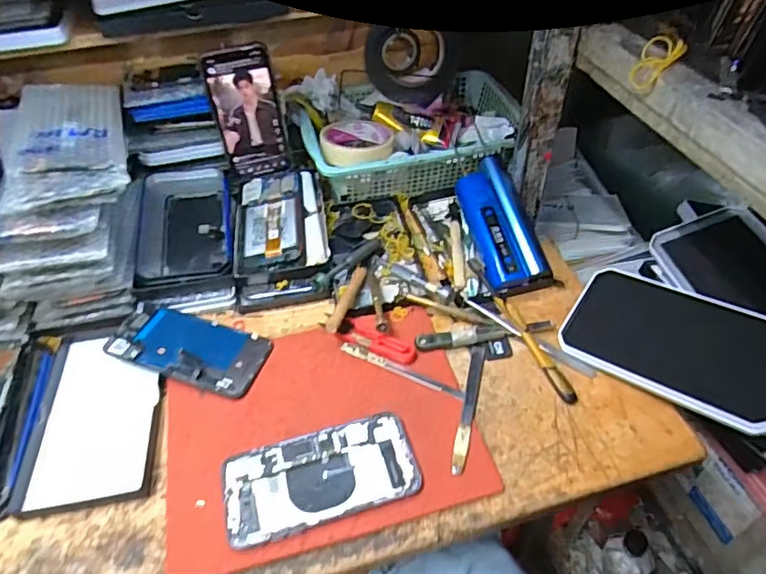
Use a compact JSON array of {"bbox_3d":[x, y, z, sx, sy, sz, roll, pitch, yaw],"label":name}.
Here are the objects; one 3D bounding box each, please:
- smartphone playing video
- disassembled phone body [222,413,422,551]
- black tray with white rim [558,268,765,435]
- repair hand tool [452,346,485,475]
[{"bbox_3d":[-0.153,-0.197,0.614,0.070,0.147,0.010,-15,38,-10],"label":"smartphone playing video"},{"bbox_3d":[-0.049,0.152,0.427,0.149,0.011,0.076,-14,48,-10],"label":"disassembled phone body"},{"bbox_3d":[0.252,0.046,0.461,0.176,0.014,0.097,26,76,41],"label":"black tray with white rim"},{"bbox_3d":[0.075,0.102,0.464,0.013,0.006,0.128,9,48,12],"label":"repair hand tool"}]

